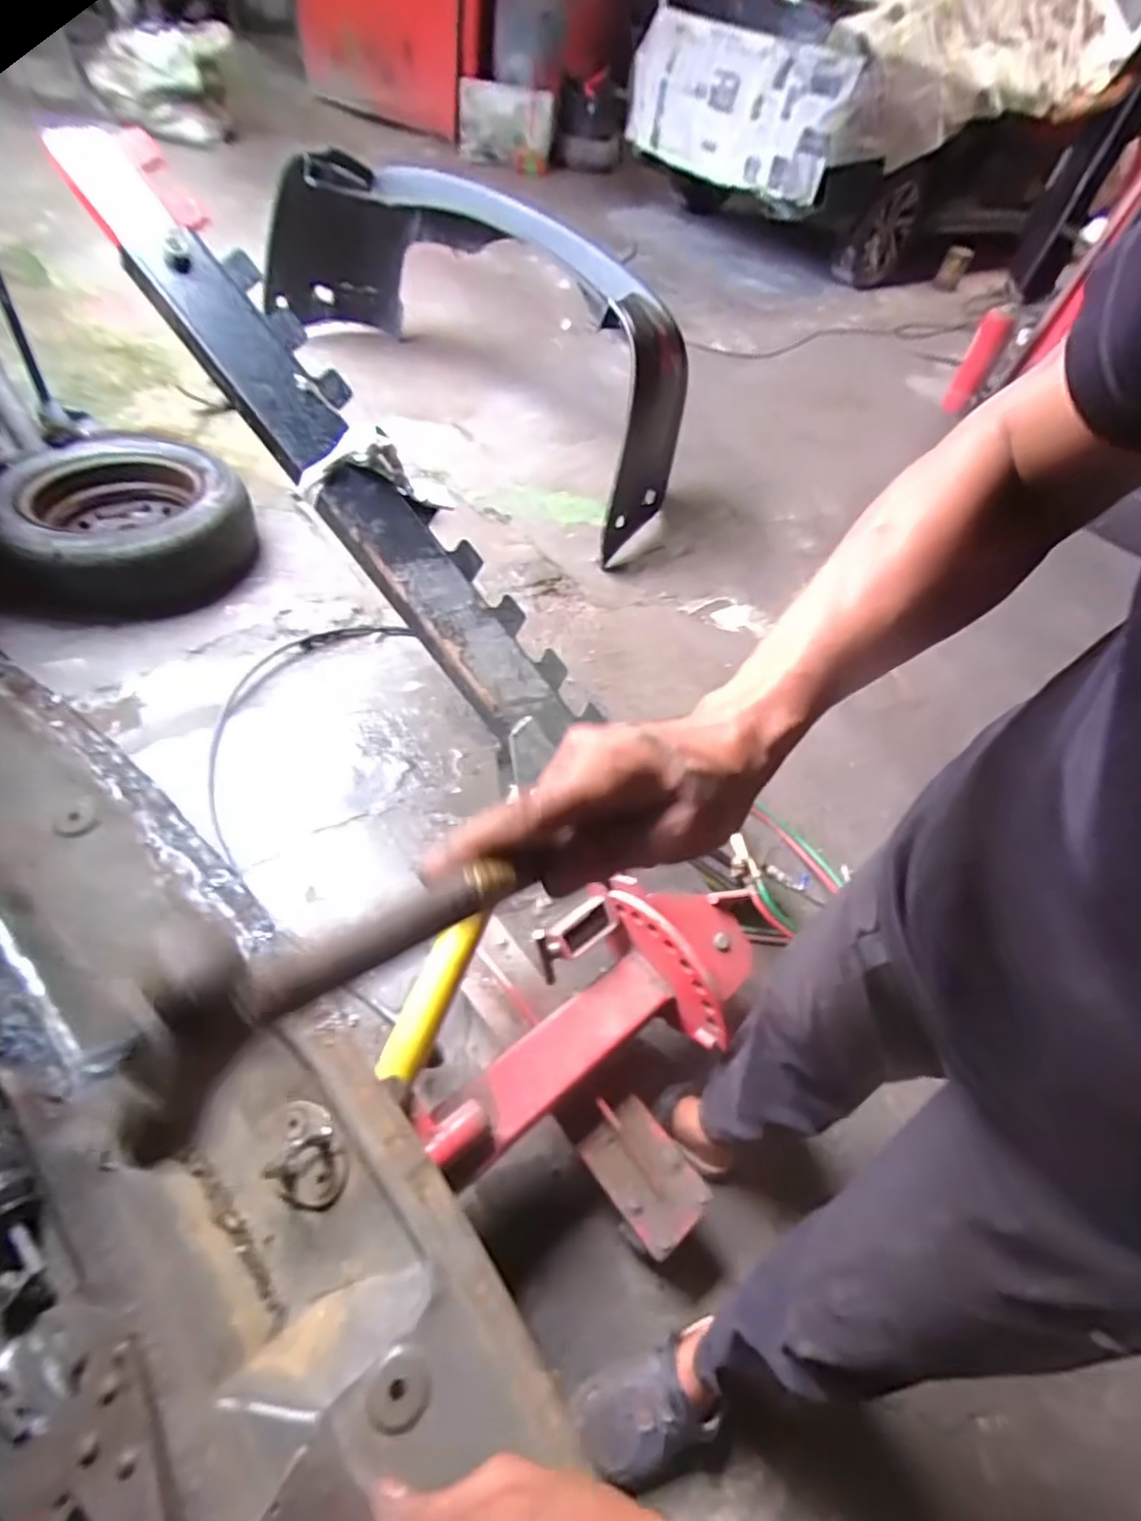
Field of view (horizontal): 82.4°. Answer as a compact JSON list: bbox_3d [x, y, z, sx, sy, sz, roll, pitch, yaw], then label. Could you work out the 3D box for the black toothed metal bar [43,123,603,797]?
[{"bbox_3d":[-0.355,-0.451,1.074,0.238,0.091,1.243,-41,96,-30],"label":"black toothed metal bar"}]

